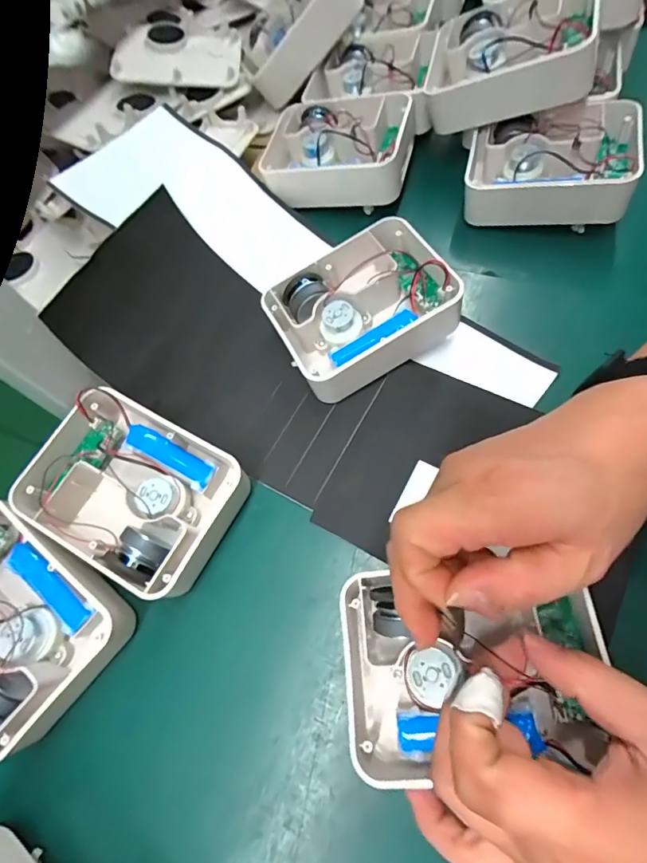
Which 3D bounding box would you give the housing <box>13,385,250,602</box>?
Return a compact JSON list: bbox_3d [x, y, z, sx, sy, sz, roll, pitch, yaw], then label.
[{"bbox_3d":[-0.127,0.040,0.308,0.137,0.048,0.101,25,72,16],"label":"housing"}]

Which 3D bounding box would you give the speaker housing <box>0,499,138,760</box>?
[{"bbox_3d":[-0.197,0.115,0.286,0.139,0.061,0.106,32,74,18],"label":"speaker housing"}]

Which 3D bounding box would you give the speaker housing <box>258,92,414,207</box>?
[{"bbox_3d":[0.012,-0.262,0.421,0.135,0.047,0.102,11,68,11],"label":"speaker housing"}]

